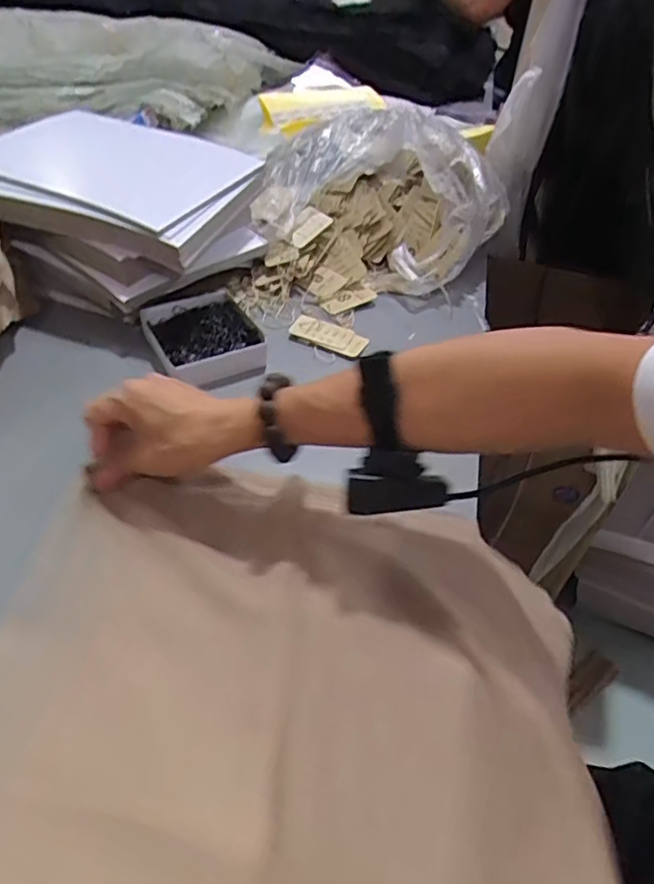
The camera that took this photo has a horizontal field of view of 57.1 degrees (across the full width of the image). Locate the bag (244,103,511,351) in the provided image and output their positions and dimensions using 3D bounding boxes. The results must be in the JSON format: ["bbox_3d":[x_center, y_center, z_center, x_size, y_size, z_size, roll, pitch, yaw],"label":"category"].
[{"bbox_3d":[0.029,-0.269,0.707,0.254,0.134,0.318,34,52,26],"label":"bag"}]

